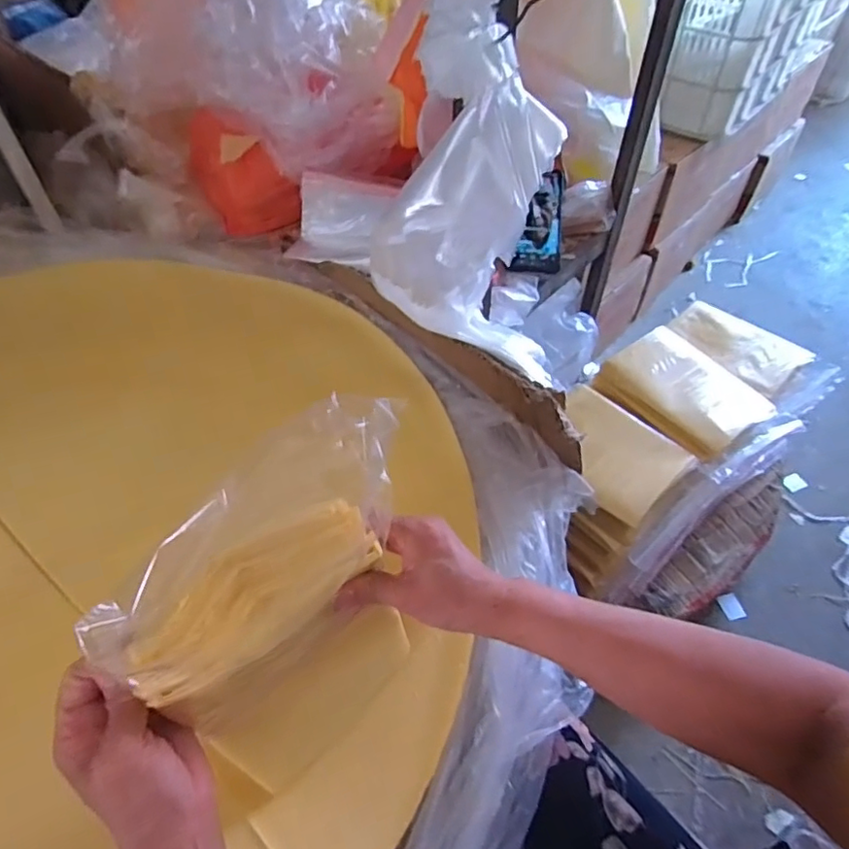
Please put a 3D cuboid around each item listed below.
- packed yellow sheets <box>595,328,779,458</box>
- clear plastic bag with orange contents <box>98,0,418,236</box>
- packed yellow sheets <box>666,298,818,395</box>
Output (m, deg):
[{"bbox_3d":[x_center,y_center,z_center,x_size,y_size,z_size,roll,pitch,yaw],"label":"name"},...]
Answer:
[{"bbox_3d":[0.383,-0.056,0.835,0.177,0.037,0.204,-32,58,-23],"label":"packed yellow sheets"},{"bbox_3d":[-0.220,-0.467,0.722,0.341,0.327,0.246,-15,53,-11],"label":"clear plastic bag with orange contents"},{"bbox_3d":[0.501,-0.131,0.932,0.123,0.035,0.201,-33,58,-23],"label":"packed yellow sheets"}]

